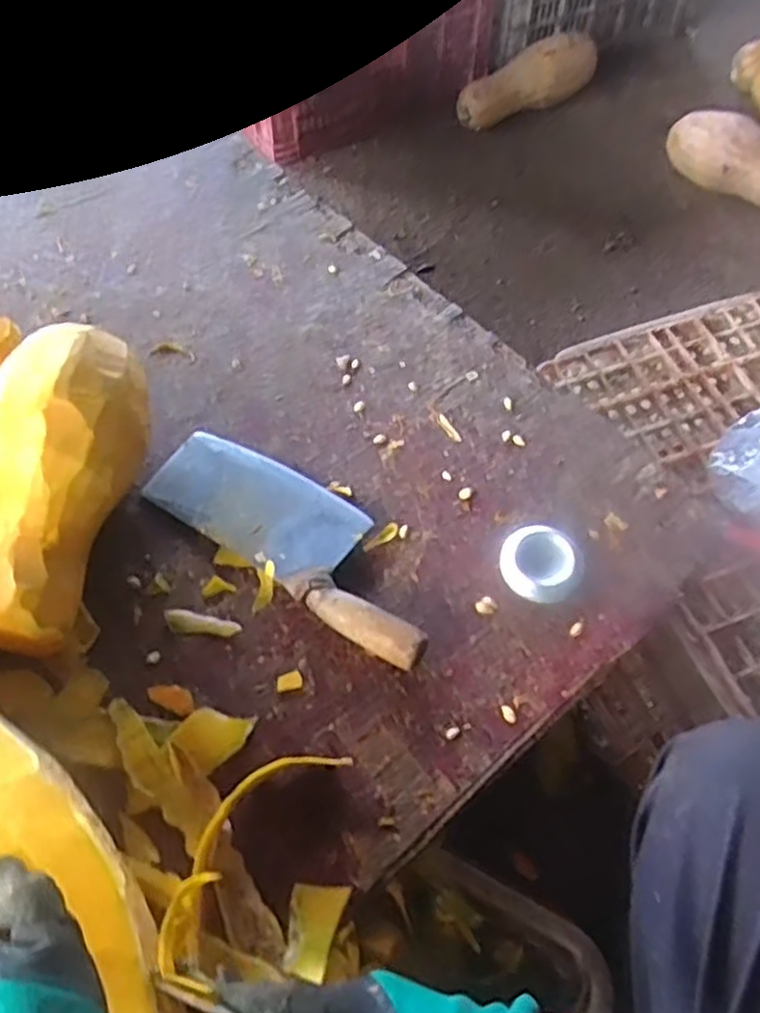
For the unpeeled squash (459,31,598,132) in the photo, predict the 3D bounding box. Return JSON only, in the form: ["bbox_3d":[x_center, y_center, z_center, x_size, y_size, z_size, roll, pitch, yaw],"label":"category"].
[{"bbox_3d":[0.282,-0.834,1.467,0.291,0.099,0.101,-26,60,0],"label":"unpeeled squash"}]

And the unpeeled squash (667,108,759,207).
[{"bbox_3d":[0.675,-0.614,1.383,0.311,0.133,0.096,29,62,17],"label":"unpeeled squash"}]

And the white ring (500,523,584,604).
[{"bbox_3d":[0.126,0.043,0.591,0.062,0.027,0.057,0,57,0],"label":"white ring"}]

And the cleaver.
[{"bbox_3d":[-0.066,0.019,0.607,0.273,0.028,0.090,33,63,19],"label":"cleaver"}]

